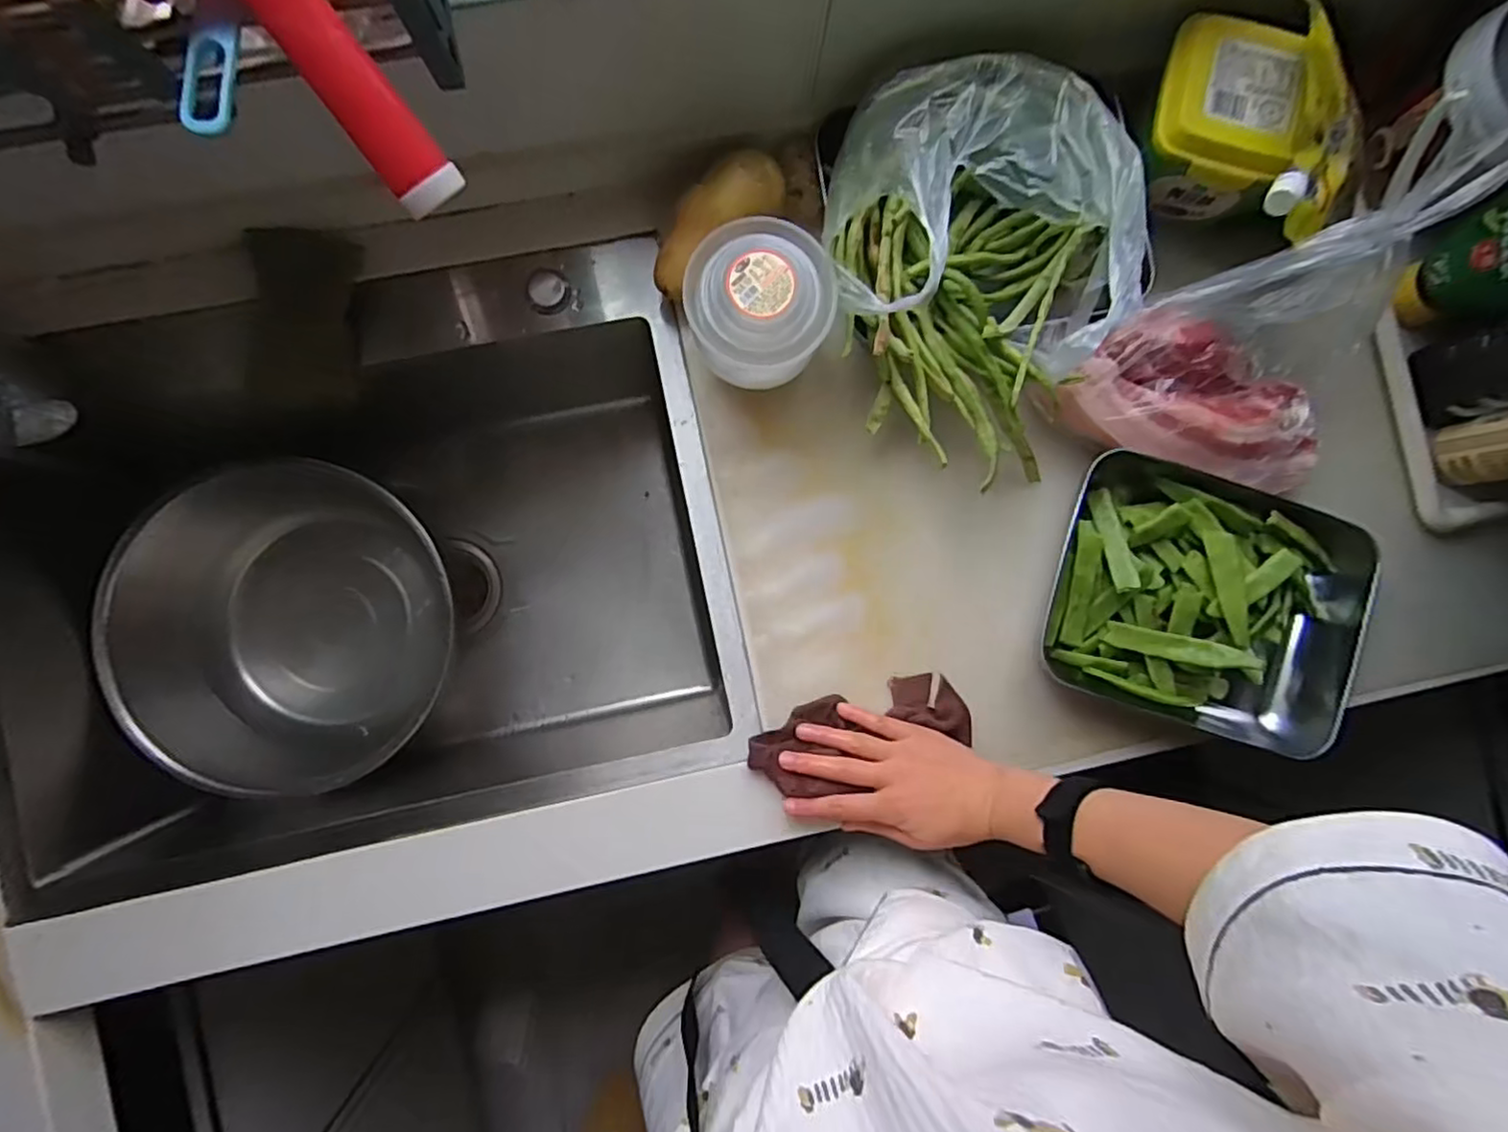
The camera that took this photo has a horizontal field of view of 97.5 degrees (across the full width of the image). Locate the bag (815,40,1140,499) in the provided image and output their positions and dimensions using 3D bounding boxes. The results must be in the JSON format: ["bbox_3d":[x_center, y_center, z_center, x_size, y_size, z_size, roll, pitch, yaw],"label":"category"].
[{"bbox_3d":[0.157,-0.223,0.487,0.203,0.141,0.265,7,88,-3],"label":"bag"}]

